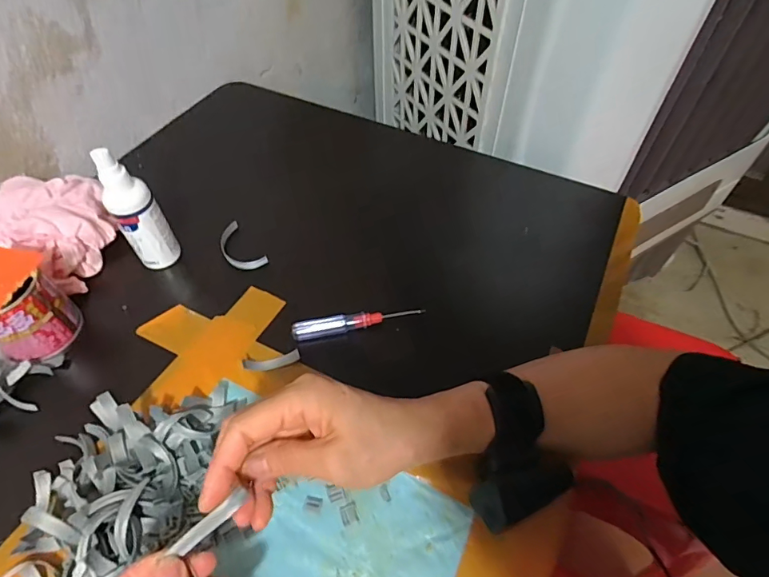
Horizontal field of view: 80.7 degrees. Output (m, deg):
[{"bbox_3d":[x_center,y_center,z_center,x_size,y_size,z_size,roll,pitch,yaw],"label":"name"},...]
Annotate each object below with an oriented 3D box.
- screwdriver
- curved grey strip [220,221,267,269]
[{"bbox_3d":[-0.025,0.031,0.416,0.118,0.012,0.014,-8,53,-4],"label":"screwdriver"},{"bbox_3d":[-0.152,-0.042,0.474,0.034,0.010,0.064,-31,70,-20],"label":"curved grey strip"}]

